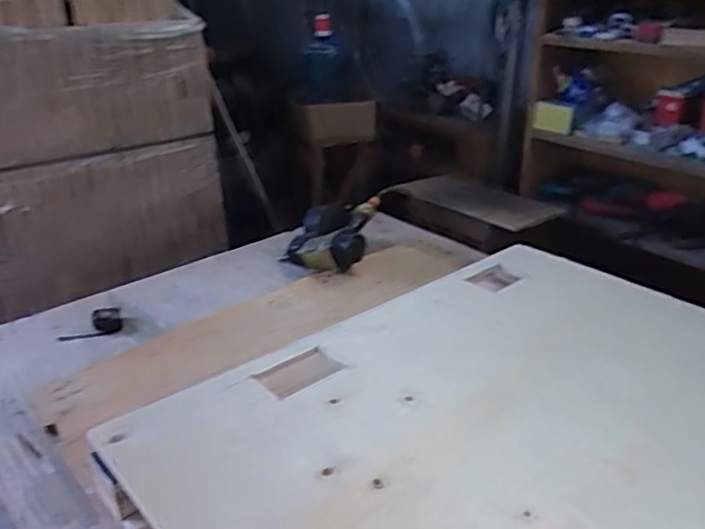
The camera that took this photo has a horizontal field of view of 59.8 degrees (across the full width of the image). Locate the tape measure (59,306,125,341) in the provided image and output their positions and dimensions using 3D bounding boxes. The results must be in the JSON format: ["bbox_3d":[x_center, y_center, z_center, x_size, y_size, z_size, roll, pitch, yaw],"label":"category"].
[{"bbox_3d":[-0.593,0.136,1.394,0.137,0.029,0.084,-12,28,-25],"label":"tape measure"}]

